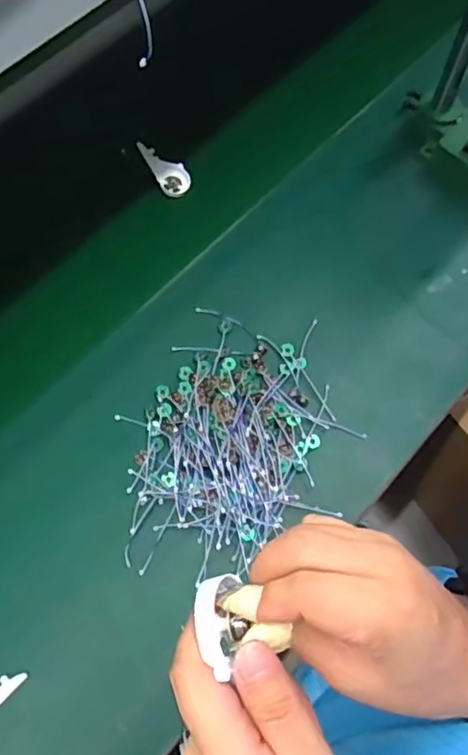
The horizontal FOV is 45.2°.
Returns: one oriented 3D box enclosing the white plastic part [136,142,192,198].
[{"bbox_3d":[-0.106,-0.310,0.835,0.092,0.020,0.041,41,75,-10],"label":"white plastic part"}]

